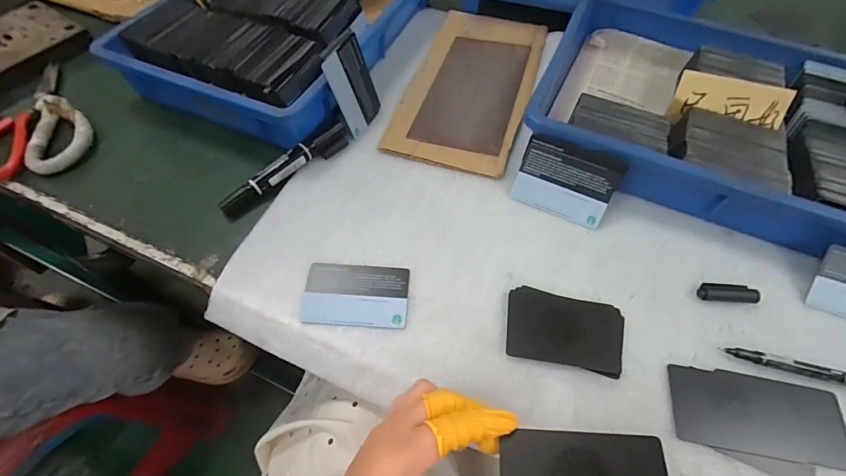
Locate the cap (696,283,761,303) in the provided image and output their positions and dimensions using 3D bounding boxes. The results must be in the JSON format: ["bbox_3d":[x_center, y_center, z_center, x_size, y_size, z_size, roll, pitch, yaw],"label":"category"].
[{"bbox_3d":[0.256,0.046,0.347,0.046,0.011,0.016,4,59,2],"label":"cap"}]

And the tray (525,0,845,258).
[{"bbox_3d":[0.313,-0.122,0.418,0.374,0.063,0.256,21,61,11],"label":"tray"}]

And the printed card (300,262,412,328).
[{"bbox_3d":[-0.055,0.047,0.342,0.085,0.004,0.054,3,59,1],"label":"printed card"}]

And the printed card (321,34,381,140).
[{"bbox_3d":[-0.070,-0.155,0.424,0.004,0.086,0.063,11,56,25],"label":"printed card"}]

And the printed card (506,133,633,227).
[{"bbox_3d":[0.133,-0.052,0.384,0.086,0.064,0.004,23,20,12],"label":"printed card"}]

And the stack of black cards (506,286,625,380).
[{"bbox_3d":[0.113,0.073,0.328,0.089,0.005,0.058,11,60,5],"label":"stack of black cards"}]

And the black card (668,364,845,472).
[{"bbox_3d":[0.244,0.128,0.299,0.117,0.006,0.055,10,60,5],"label":"black card"}]

